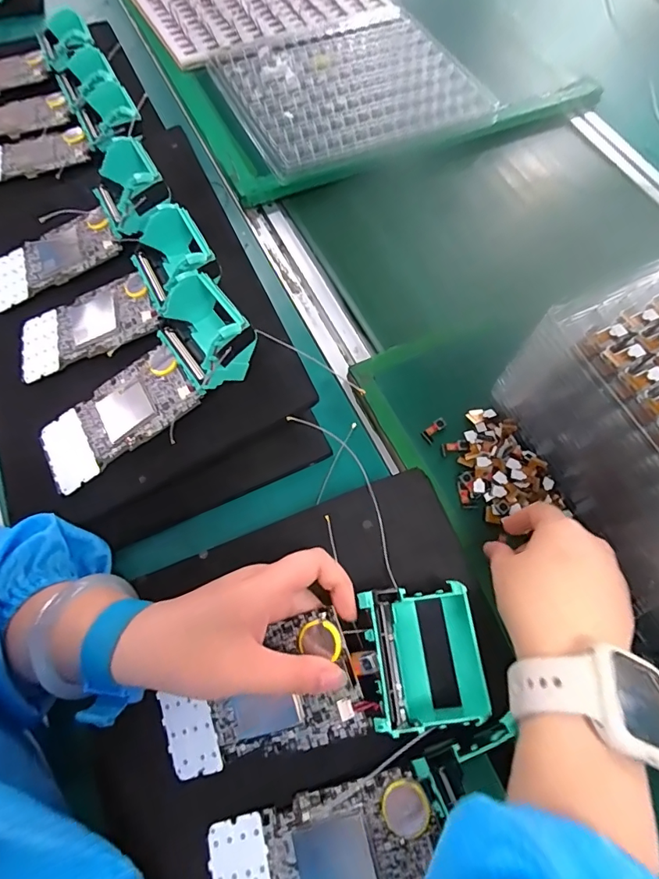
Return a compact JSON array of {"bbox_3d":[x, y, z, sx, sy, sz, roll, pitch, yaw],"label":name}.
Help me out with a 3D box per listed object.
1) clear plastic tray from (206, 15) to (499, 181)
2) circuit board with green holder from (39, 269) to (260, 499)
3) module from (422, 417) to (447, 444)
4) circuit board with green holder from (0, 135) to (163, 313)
[{"bbox_3d":[0.023,-0.425,0.555,0.282,0.034,0.225,-22,65,-14],"label":"clear plastic tray"},{"bbox_3d":[-0.139,-0.038,0.345,0.188,0.041,0.069,-37,67,11],"label":"circuit board with green holder"},{"bbox_3d":[0.088,-0.008,0.387,0.012,0.004,0.023,42,84,18],"label":"module"},{"bbox_3d":[-0.223,-0.183,0.407,0.187,0.027,0.073,-31,64,15],"label":"circuit board with green holder"}]

